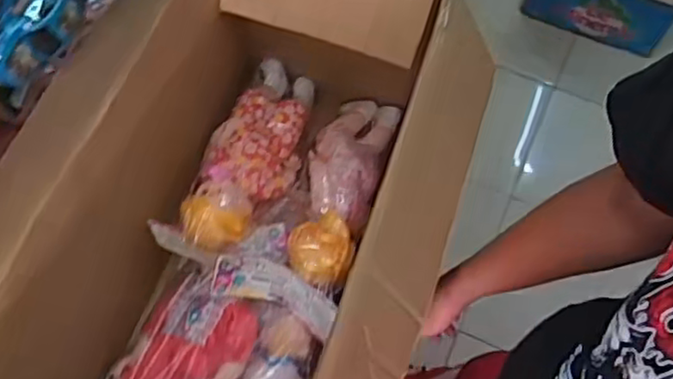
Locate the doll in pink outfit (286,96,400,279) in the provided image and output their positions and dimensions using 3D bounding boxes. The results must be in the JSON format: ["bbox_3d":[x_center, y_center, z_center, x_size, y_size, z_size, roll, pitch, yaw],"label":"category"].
[{"bbox_3d":[0.003,-0.007,0.907,0.105,0.068,0.309,15,51,6],"label":"doll in pink outfit"}]

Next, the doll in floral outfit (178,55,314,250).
[{"bbox_3d":[-0.117,-0.053,0.914,0.120,0.091,0.326,13,63,5],"label":"doll in floral outfit"}]

